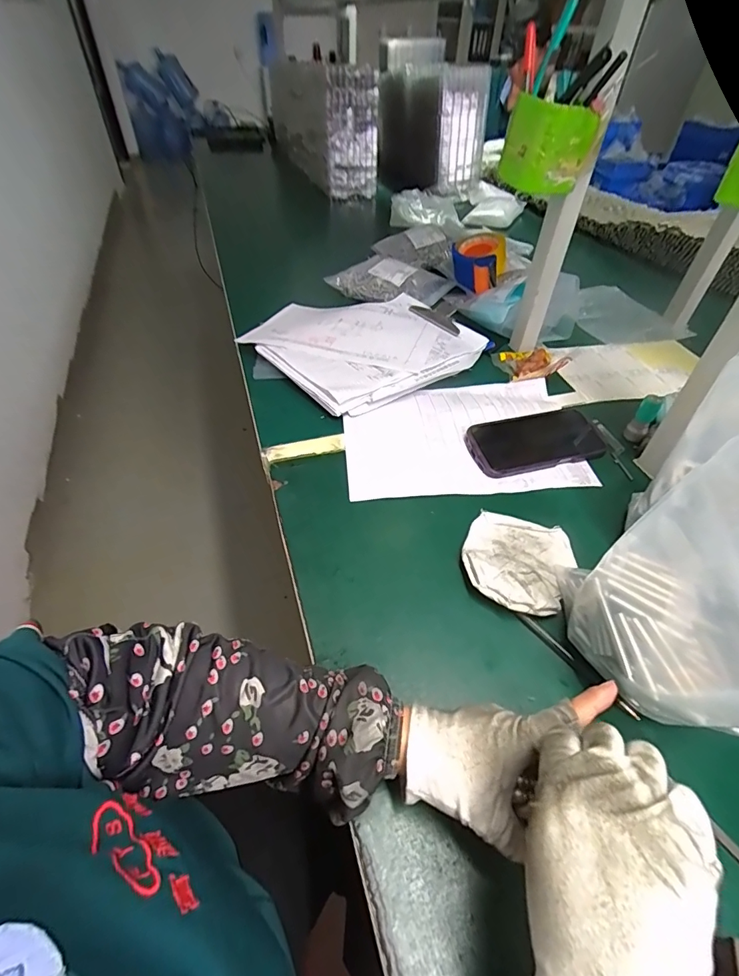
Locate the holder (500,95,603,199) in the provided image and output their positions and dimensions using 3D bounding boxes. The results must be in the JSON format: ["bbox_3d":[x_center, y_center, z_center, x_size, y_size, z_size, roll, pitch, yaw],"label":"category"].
[{"bbox_3d":[0.206,-0.391,0.511,0.071,0.081,0.075,-28,52,-24],"label":"holder"}]

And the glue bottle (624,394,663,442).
[{"bbox_3d":[0.342,-0.085,0.555,0.023,0.061,0.018,30,53,26],"label":"glue bottle"}]

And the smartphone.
[{"bbox_3d":[0.203,-0.058,0.545,0.166,0.018,0.079,-14,47,-12],"label":"smartphone"}]

